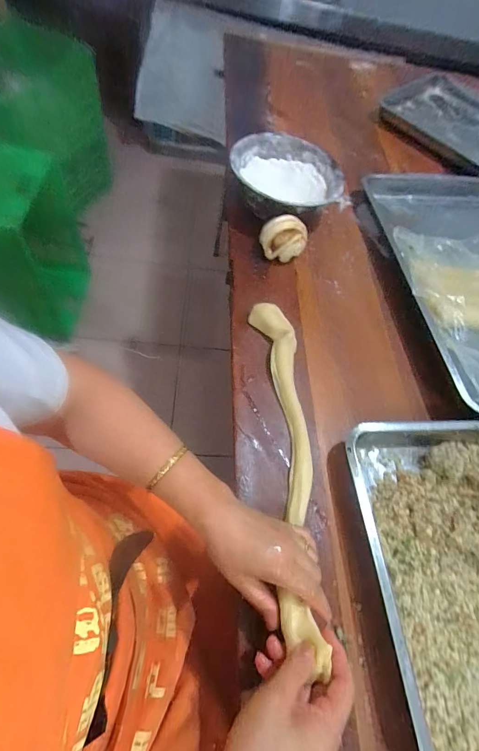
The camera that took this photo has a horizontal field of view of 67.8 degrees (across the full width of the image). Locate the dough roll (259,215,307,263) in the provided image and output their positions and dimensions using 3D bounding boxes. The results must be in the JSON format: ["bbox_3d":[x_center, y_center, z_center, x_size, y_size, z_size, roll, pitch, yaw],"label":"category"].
[{"bbox_3d":[0.086,-0.254,0.679,0.085,0.062,0.062,-26,69,-23],"label":"dough roll"}]

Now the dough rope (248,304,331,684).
[{"bbox_3d":[0.062,0.091,0.476,0.075,0.070,0.455,1,54,-3],"label":"dough rope"}]

